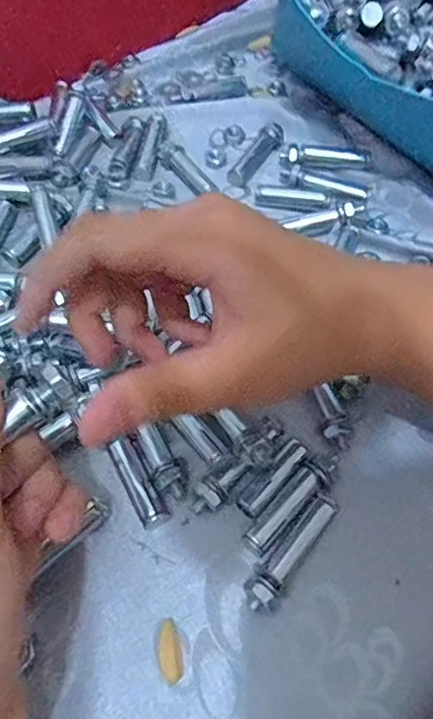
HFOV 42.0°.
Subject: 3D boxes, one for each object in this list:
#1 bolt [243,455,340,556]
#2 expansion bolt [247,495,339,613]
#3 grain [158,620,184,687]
[{"bbox_3d":[0.032,0.060,0.239,0.013,0.008,0.052,40,66,23],"label":"bolt"},{"bbox_3d":[0.031,0.078,0.228,0.012,0.013,0.053,36,65,22],"label":"expansion bolt"},{"bbox_3d":[-0.018,0.111,0.215,0.008,0.004,0.022,-10,57,-5],"label":"grain"}]

